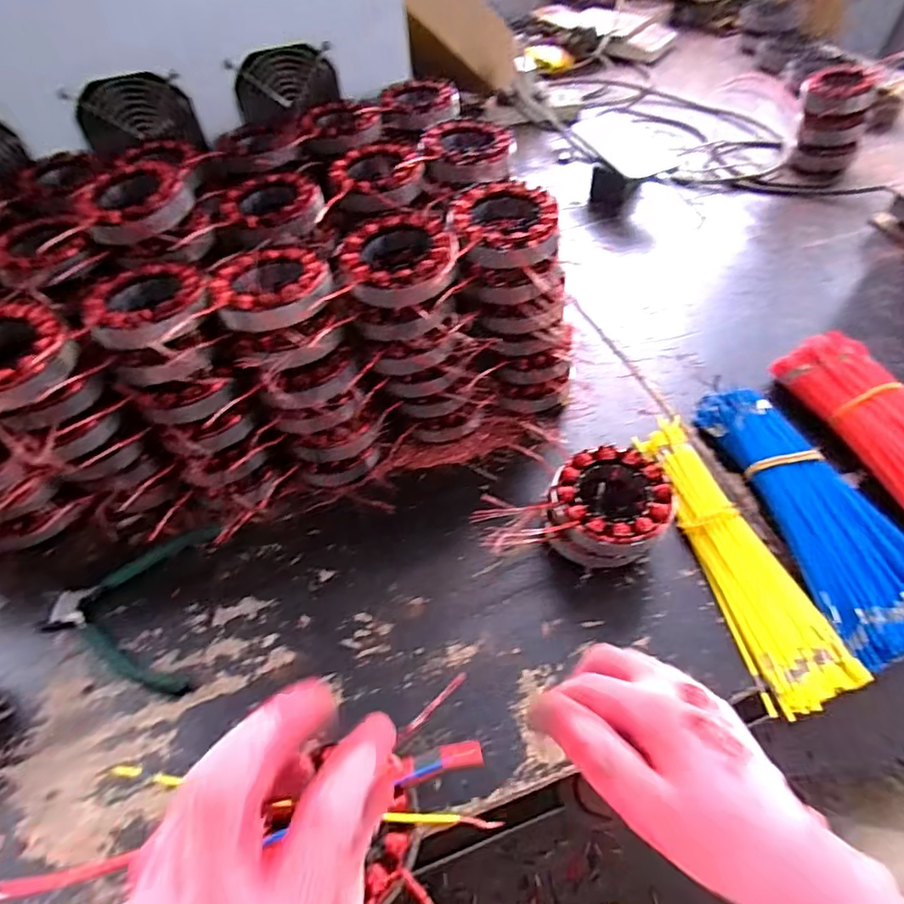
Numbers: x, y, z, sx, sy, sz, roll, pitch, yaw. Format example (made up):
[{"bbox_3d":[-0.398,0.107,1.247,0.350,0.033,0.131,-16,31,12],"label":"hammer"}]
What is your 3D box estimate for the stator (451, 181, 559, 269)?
[{"bbox_3d":[0.042,-0.178,0.432,0.079,0.025,0.097,2,51,5],"label":"stator"}]

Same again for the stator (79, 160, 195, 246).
[{"bbox_3d":[-0.263,-0.210,0.456,0.083,0.031,0.090,-27,54,-17],"label":"stator"}]

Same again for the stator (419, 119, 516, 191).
[{"bbox_3d":[0.015,-0.284,0.520,0.085,0.022,0.084,-4,51,1],"label":"stator"}]

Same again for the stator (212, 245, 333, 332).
[{"bbox_3d":[-0.136,-0.129,0.415,0.081,0.026,0.084,-2,51,2],"label":"stator"}]

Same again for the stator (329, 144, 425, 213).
[{"bbox_3d":[-0.068,-0.253,0.512,0.083,0.029,0.097,-12,51,-6],"label":"stator"}]

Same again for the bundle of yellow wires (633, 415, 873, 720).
[{"bbox_3d":[0.226,0.077,0.439,0.067,0.031,0.242,-9,51,-4],"label":"bundle of yellow wires"}]

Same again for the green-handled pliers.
[{"bbox_3d":[-0.258,0.119,0.441,0.122,0.011,0.144,-3,51,1],"label":"green-handled pliers"}]

